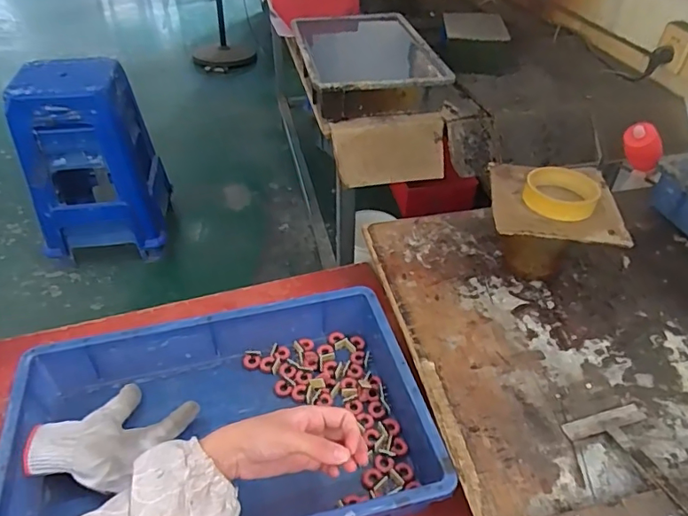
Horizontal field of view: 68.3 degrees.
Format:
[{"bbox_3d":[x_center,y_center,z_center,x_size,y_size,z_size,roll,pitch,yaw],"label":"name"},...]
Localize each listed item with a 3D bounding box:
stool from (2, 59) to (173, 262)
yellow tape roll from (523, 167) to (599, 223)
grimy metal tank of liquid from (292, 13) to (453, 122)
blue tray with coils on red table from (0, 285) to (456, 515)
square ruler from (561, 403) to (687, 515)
[{"bbox_3d":[-0.839,-0.326,1.692,0.393,0.558,0.297,-7,42,-10],"label":"stool"},{"bbox_3d":[0.272,-0.082,0.641,0.084,0.031,0.084,1,41,-1],"label":"yellow tape roll"},{"bbox_3d":[0.046,-0.467,1.185,0.293,0.073,0.477,-6,42,-8],"label":"grimy metal tank of liquid"},{"bbox_3d":[-0.131,0.195,0.570,0.427,0.087,0.281,-9,42,-12],"label":"blue tray with coils on red table"},{"bbox_3d":[0.295,0.210,0.470,0.091,0.012,0.174,-10,30,-12],"label":"square ruler"}]

